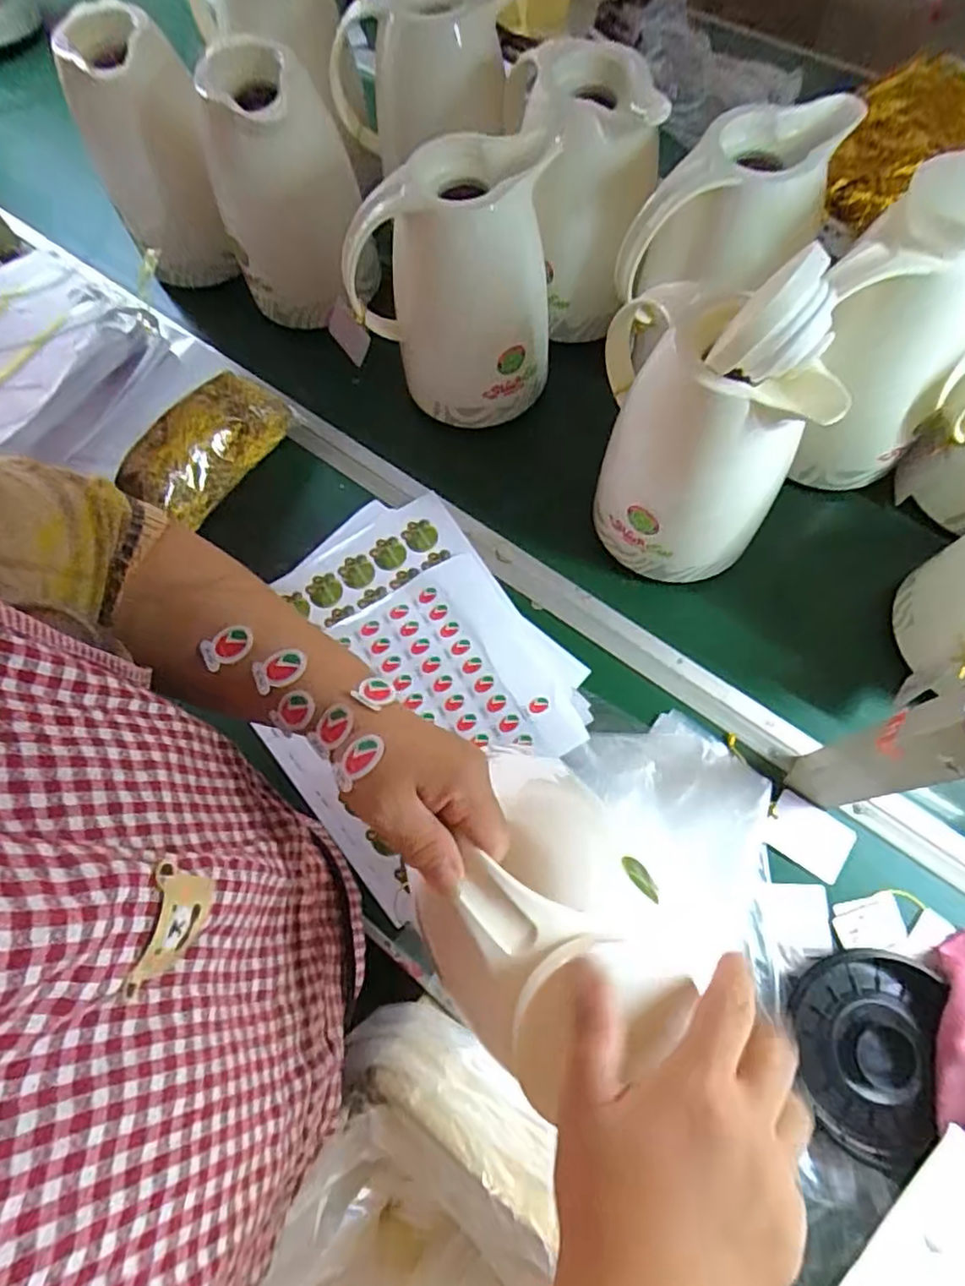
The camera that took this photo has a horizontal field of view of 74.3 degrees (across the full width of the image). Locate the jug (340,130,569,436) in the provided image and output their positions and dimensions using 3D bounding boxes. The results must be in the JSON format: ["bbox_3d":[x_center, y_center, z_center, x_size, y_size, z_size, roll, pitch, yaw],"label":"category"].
[{"bbox_3d":[-0.027,-0.352,0.623,0.179,0.222,0.149,7,70,5],"label":"jug"}]

